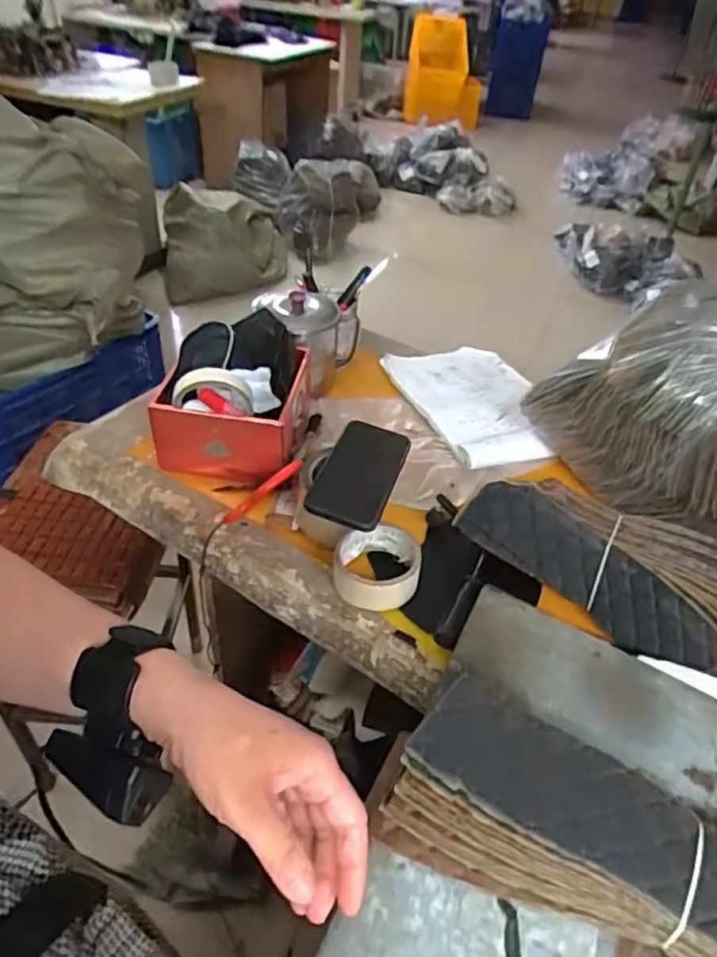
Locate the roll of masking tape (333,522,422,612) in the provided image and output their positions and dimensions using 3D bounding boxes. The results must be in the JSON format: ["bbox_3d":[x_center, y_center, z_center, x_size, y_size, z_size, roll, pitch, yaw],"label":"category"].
[{"bbox_3d":[0.019,0.088,0.642,0.086,0.037,0.084,3,41,-3],"label":"roll of masking tape"}]

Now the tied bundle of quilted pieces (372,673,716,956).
[{"bbox_3d":[0.154,0.236,0.395,0.273,0.079,0.090,21,44,18],"label":"tied bundle of quilted pieces"}]

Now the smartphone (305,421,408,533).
[{"bbox_3d":[0.003,-0.008,0.668,0.077,0.015,0.134,19,49,7],"label":"smartphone"}]

